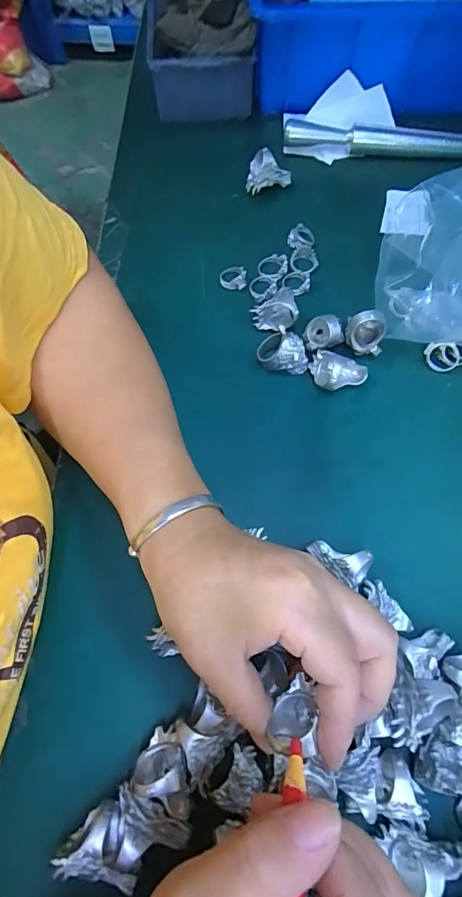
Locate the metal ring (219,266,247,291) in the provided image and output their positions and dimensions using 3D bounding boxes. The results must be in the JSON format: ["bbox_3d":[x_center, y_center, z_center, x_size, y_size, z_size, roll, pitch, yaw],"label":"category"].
[{"bbox_3d":[0.002,-0.138,0.347,0.021,0.005,0.019,5,69,2],"label":"metal ring"}]

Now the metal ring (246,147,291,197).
[{"bbox_3d":[0.032,-0.231,0.369,0.033,0.032,0.023,22,70,9],"label":"metal ring"}]

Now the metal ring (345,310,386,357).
[{"bbox_3d":[0.095,-0.083,0.308,0.027,0.034,0.020,14,69,6],"label":"metal ring"}]

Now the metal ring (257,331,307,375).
[{"bbox_3d":[0.036,-0.067,0.309,0.037,0.030,0.022,36,73,13],"label":"metal ring"}]

